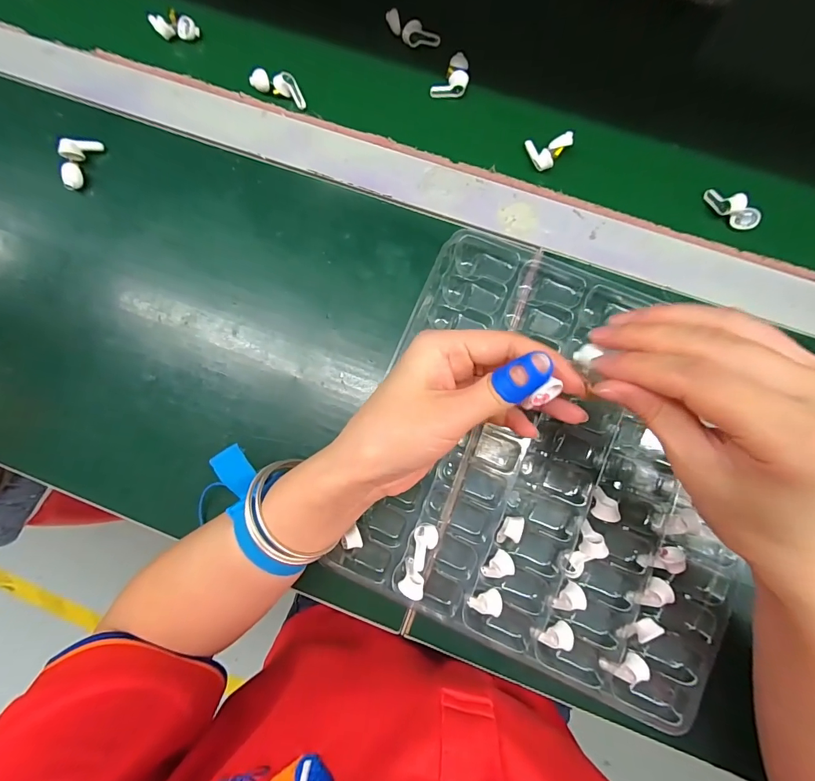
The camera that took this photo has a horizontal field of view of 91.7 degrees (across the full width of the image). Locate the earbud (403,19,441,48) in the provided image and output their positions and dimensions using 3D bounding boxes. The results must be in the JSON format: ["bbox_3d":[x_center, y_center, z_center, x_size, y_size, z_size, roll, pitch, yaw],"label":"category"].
[{"bbox_3d":[0.012,-0.304,0.340,0.032,0.011,0.016,7,86,-13],"label":"earbud"}]

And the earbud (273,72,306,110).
[{"bbox_3d":[-0.101,-0.252,0.335,0.020,0.013,0.025,-24,82,-1],"label":"earbud"}]

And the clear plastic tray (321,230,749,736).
[{"bbox_3d":[0.102,0.046,0.275,0.264,0.032,0.275,20,84,5],"label":"clear plastic tray"}]

